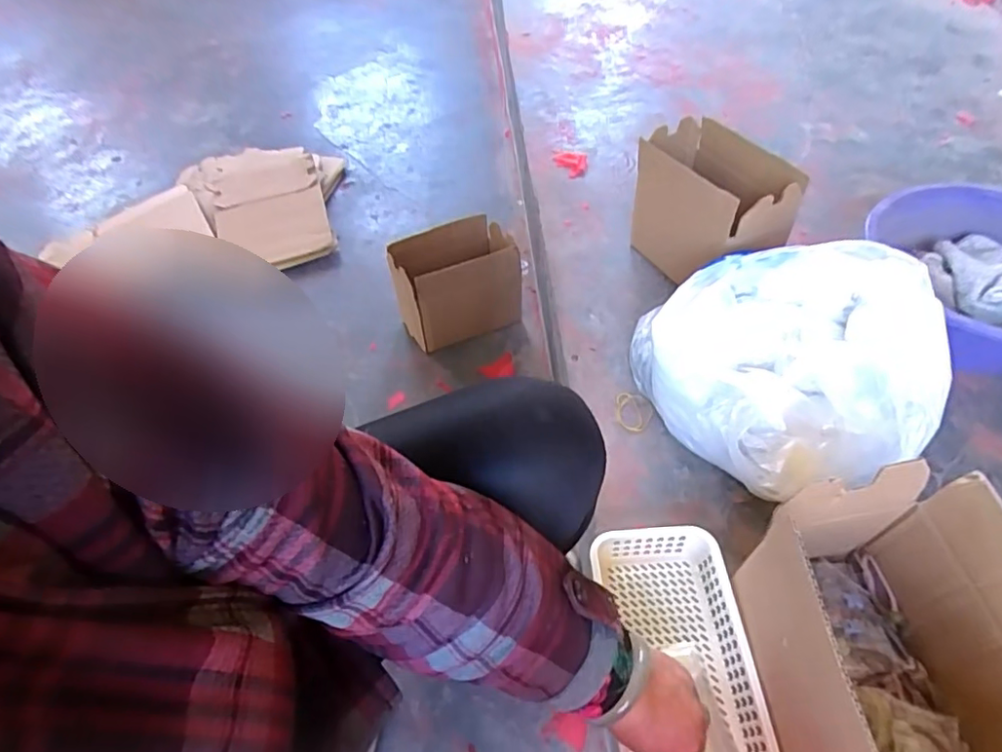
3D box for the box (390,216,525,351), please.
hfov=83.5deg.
[{"bbox_3d":[-0.080,-0.164,0.998,0.212,0.178,0.112,-18,55,-9],"label":"box"}]

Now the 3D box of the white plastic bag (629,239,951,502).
[{"bbox_3d":[0.304,-0.020,0.640,0.249,0.179,0.291,-24,56,-13],"label":"white plastic bag"}]

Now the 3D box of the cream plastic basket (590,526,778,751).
[{"bbox_3d":[0.164,0.280,0.520,0.123,0.058,0.264,-5,54,1],"label":"cream plastic basket"}]

